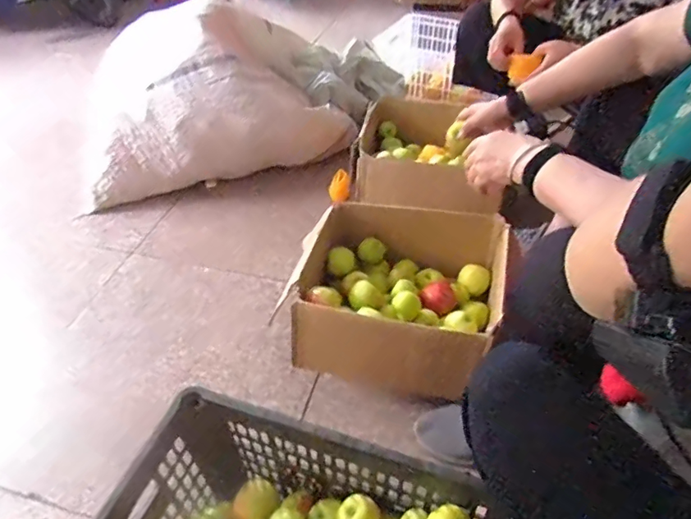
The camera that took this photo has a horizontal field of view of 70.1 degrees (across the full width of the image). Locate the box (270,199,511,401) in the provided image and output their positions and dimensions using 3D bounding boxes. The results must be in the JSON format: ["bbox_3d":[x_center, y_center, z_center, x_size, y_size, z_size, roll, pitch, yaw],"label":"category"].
[{"bbox_3d":[0.112,0.063,1.025,0.400,0.182,0.410,9,45,12],"label":"box"}]

